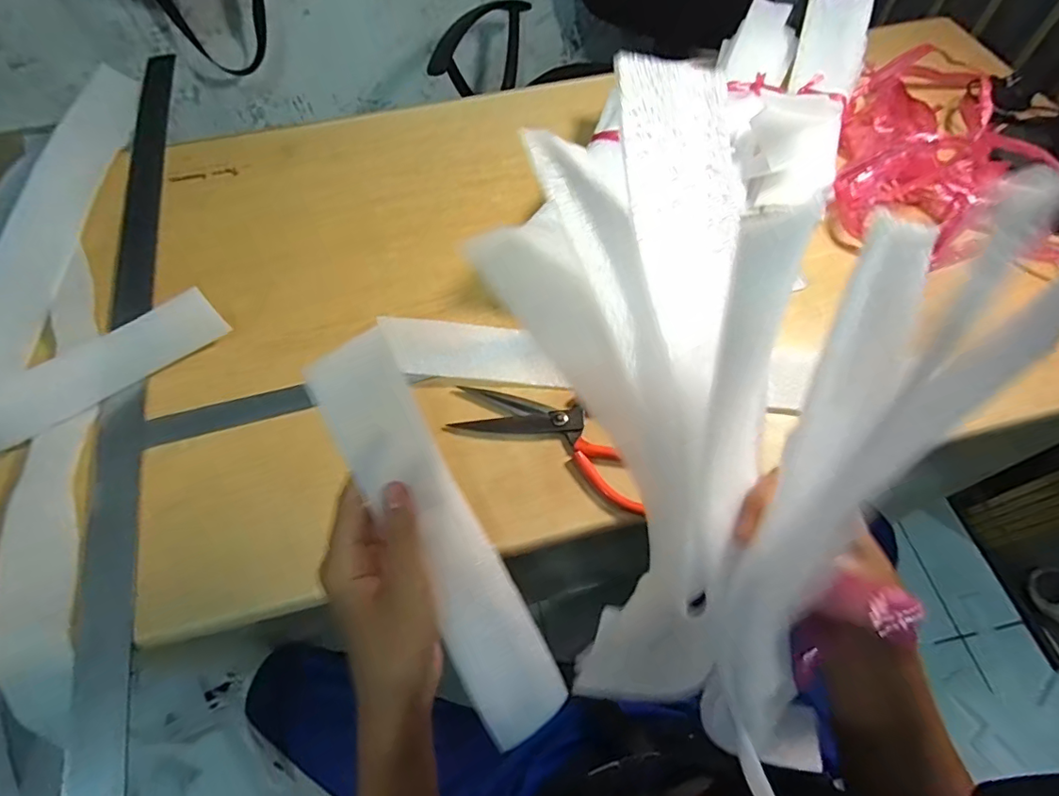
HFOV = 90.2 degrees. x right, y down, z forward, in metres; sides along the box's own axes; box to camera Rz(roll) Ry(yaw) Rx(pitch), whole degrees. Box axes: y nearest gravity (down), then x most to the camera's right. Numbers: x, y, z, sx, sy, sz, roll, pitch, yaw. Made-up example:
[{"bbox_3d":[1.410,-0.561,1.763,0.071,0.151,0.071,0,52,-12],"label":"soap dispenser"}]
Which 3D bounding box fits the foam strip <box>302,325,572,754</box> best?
[{"bbox_3d":[-0.050,0.101,0.334,0.054,0.016,0.288,-33,107,-33],"label":"foam strip"}]

